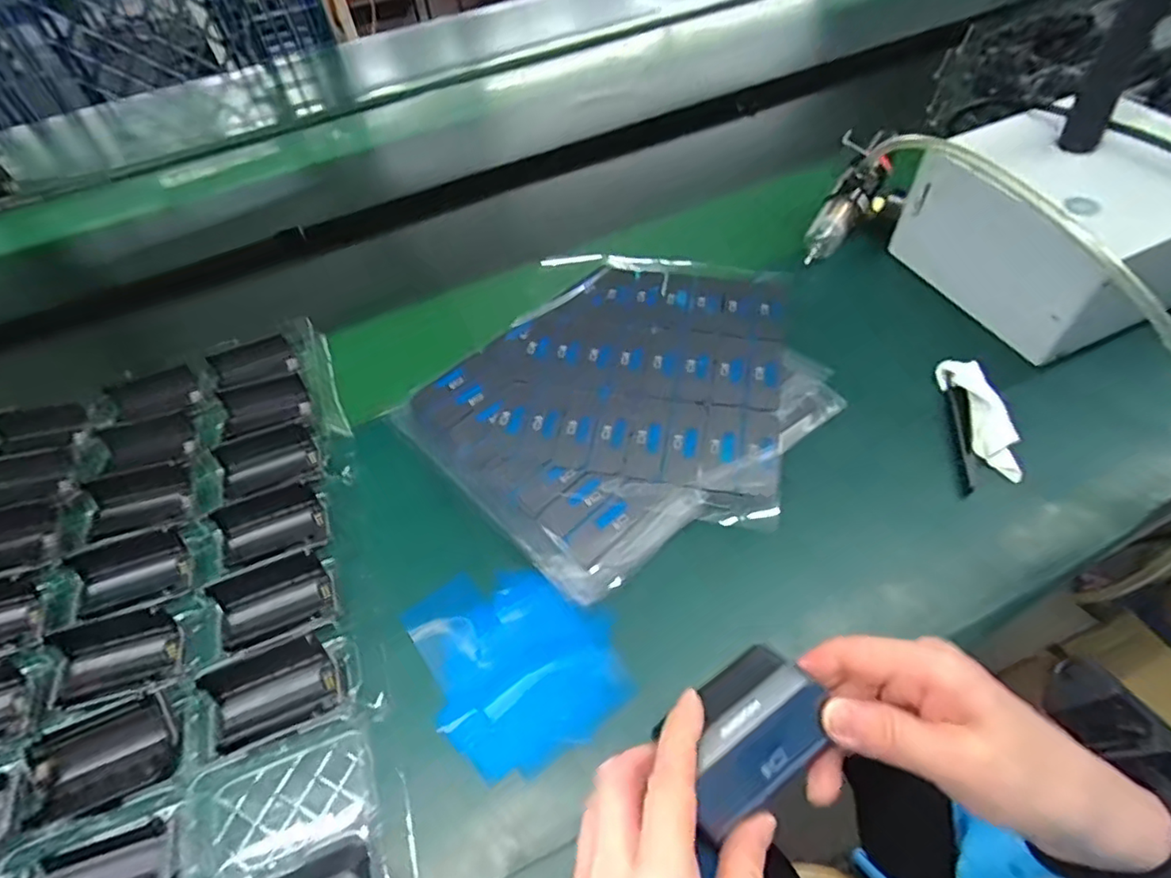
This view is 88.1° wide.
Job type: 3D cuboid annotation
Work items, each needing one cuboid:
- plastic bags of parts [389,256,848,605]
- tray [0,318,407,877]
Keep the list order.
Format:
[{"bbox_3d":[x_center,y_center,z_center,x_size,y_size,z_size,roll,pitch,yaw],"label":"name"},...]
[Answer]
[{"bbox_3d":[0.041,-0.037,0.471,0.256,0.024,0.299,34,62,29],"label":"plastic bags of parts"},{"bbox_3d":[-0.297,0.120,0.388,0.288,0.029,0.495,-20,52,-10],"label":"tray"}]

